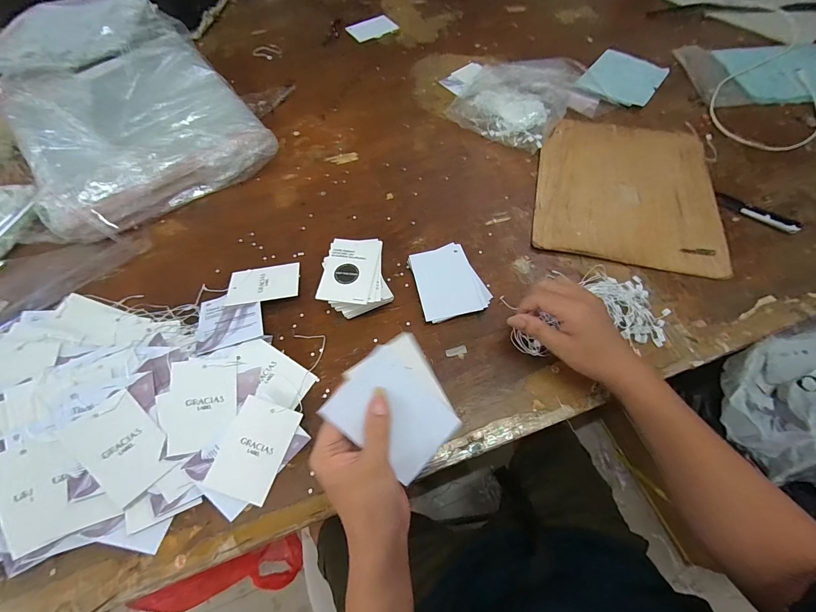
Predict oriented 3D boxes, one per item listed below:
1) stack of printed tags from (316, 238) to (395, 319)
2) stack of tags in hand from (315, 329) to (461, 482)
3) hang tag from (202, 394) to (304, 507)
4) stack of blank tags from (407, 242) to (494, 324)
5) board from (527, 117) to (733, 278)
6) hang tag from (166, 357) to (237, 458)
[{"bbox_3d":[-0.064,-0.036,0.429,0.079,0.039,0.095,-5,63,0],"label":"stack of printed tags"},{"bbox_3d":[-0.005,0.082,0.282,0.100,0.004,0.088,44,81,-12],"label":"stack of tags in hand"},{"bbox_3d":[-0.154,0.143,0.346,0.060,0.004,0.089,22,66,-2],"label":"hang tag"},{"bbox_3d":[0.052,-0.032,0.437,0.084,0.012,0.100,-15,63,-5],"label":"stack of blank tags"},{"bbox_3d":[0.319,-0.177,0.504,0.243,0.009,0.276,11,64,8],"label":"board"},{"bbox_3d":[-0.209,0.100,0.351,0.060,0.004,0.089,-3,72,-19],"label":"hang tag"}]

